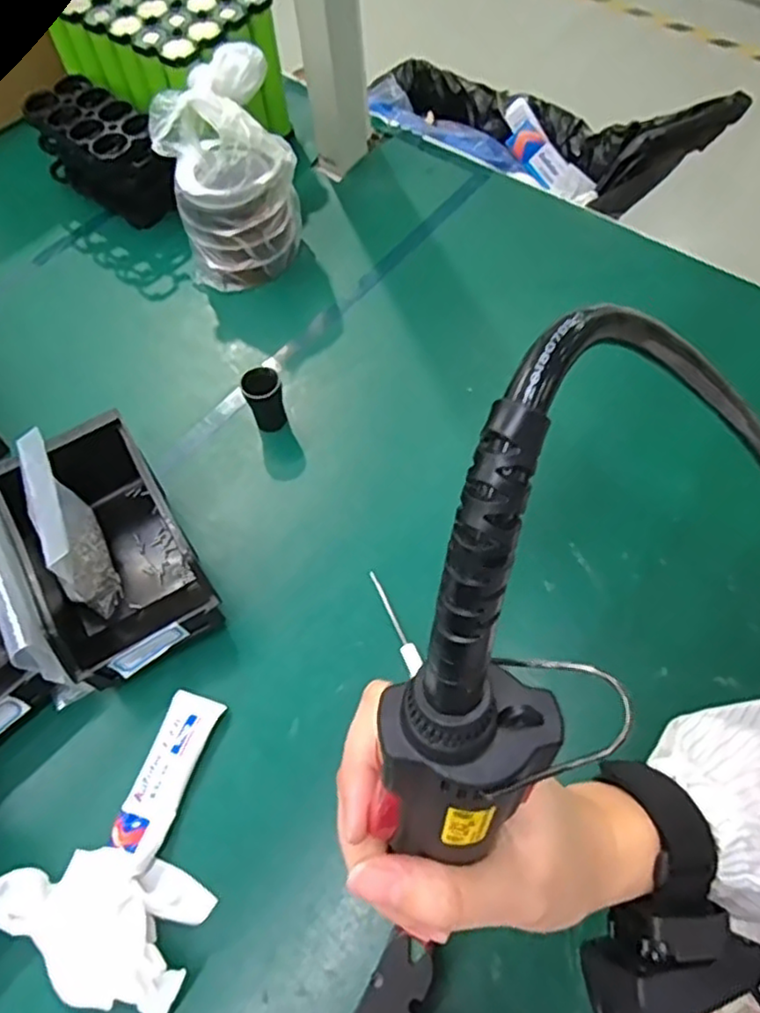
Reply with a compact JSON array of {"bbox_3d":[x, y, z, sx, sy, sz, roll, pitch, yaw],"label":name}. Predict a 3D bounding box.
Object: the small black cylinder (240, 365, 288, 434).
[{"bbox_3d":[-0.094,-0.088,0.552,0.029,0.057,0.024,-16,62,-6],"label":"small black cylinder"}]

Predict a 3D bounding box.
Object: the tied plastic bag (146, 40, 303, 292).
[{"bbox_3d":[-0.137,-0.300,0.619,0.110,0.160,0.110,-16,62,-6],"label":"tied plastic bag"}]

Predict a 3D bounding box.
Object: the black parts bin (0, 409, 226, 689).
[{"bbox_3d":[-0.194,0.032,0.485,0.100,0.073,0.175,-29,64,-13],"label":"black parts bin"}]

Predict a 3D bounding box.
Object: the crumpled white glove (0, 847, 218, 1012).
[{"bbox_3d":[-0.168,0.241,0.392,0.123,0.033,0.073,13,63,10],"label":"crumpled white glove"}]

